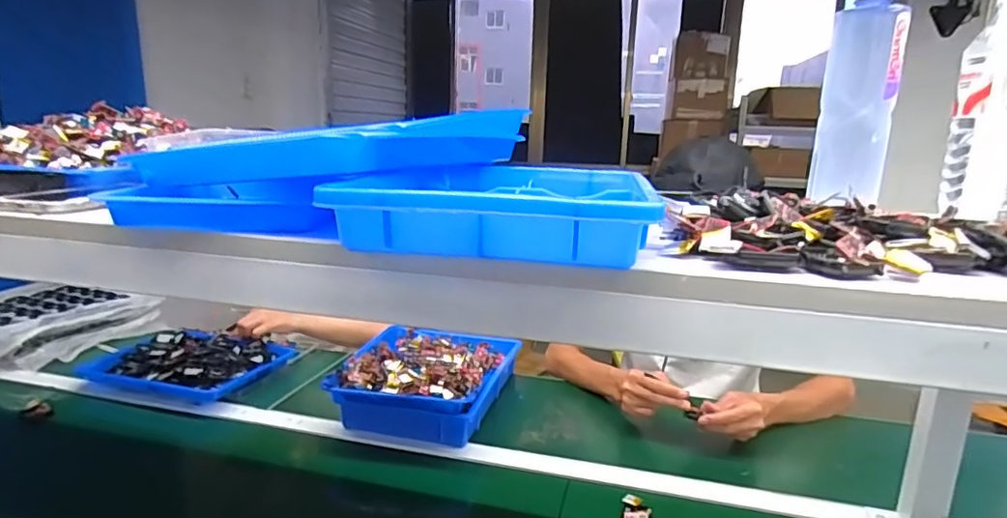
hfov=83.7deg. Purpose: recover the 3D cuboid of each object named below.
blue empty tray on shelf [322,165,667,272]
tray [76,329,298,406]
[{"bbox_3d":[0.011,-0.047,0.473,0.205,0.042,0.271,3,13,10],"label":"blue empty tray on shelf"},{"bbox_3d":[-0.635,0.205,1.148,0.324,0.041,0.243,4,14,15],"label":"tray"}]

